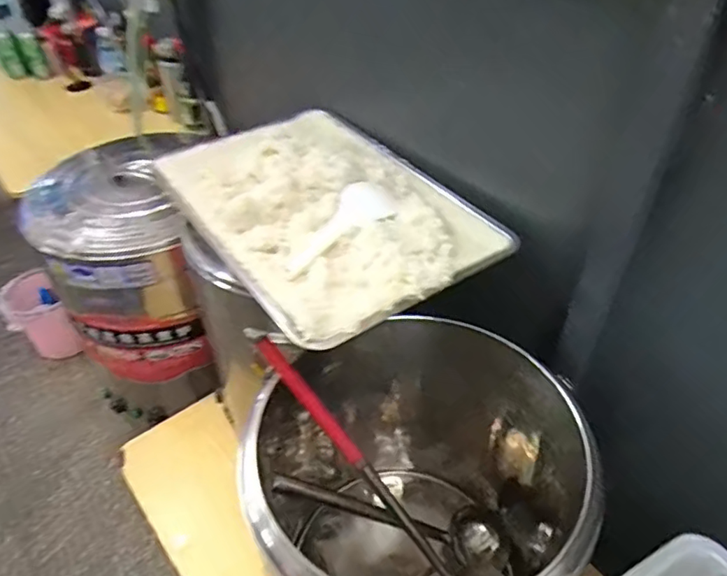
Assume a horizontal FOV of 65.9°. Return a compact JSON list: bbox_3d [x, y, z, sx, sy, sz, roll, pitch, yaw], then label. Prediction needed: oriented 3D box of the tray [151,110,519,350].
[{"bbox_3d":[-0.091,-0.160,0.931,0.358,0.083,0.573,-28,47,-22],"label":"tray"}]

